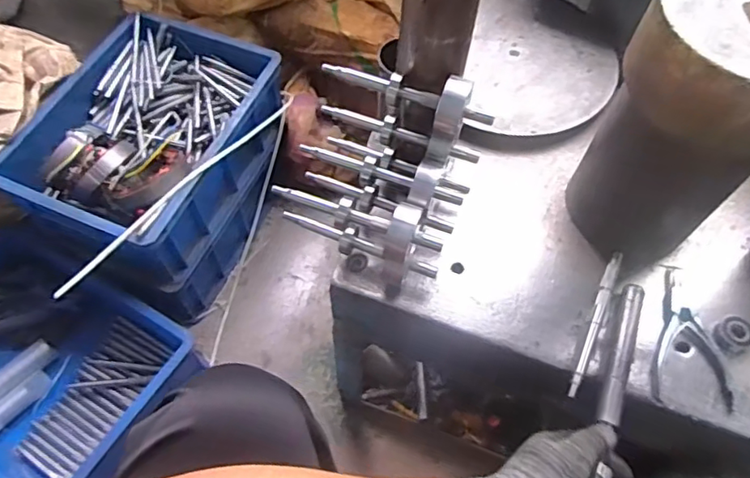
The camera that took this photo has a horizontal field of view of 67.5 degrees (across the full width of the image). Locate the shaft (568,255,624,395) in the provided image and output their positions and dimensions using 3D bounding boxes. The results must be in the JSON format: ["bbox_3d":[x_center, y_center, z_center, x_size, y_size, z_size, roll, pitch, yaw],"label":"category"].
[{"bbox_3d":[0.212,0.078,0.538,0.011,0.008,0.159,24,62,12],"label":"shaft"}]

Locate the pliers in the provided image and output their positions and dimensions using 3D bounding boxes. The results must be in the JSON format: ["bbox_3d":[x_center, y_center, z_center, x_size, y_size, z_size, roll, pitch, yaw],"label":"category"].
[{"bbox_3d":[0.297,0.087,0.540,0.069,0.014,0.141,6,60,2],"label":"pliers"}]

